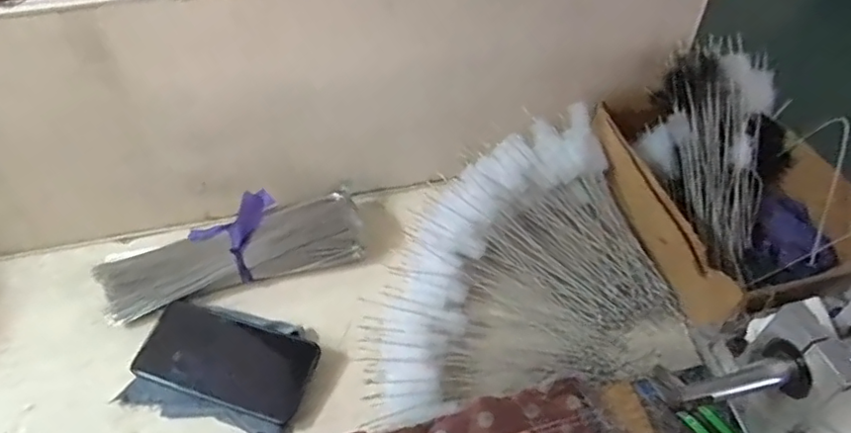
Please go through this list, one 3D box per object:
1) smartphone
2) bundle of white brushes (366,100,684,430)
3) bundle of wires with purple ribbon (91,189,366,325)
[{"bbox_3d":[-0.184,0.132,0.540,0.156,0.013,0.077,17,60,8],"label":"smartphone"},{"bbox_3d":[0.081,0.040,0.580,0.306,0.086,0.267,-11,49,-12],"label":"bundle of white brushes"},{"bbox_3d":[-0.193,0.033,0.595,0.254,0.064,0.074,-13,50,-13],"label":"bundle of wires with purple ribbon"}]

